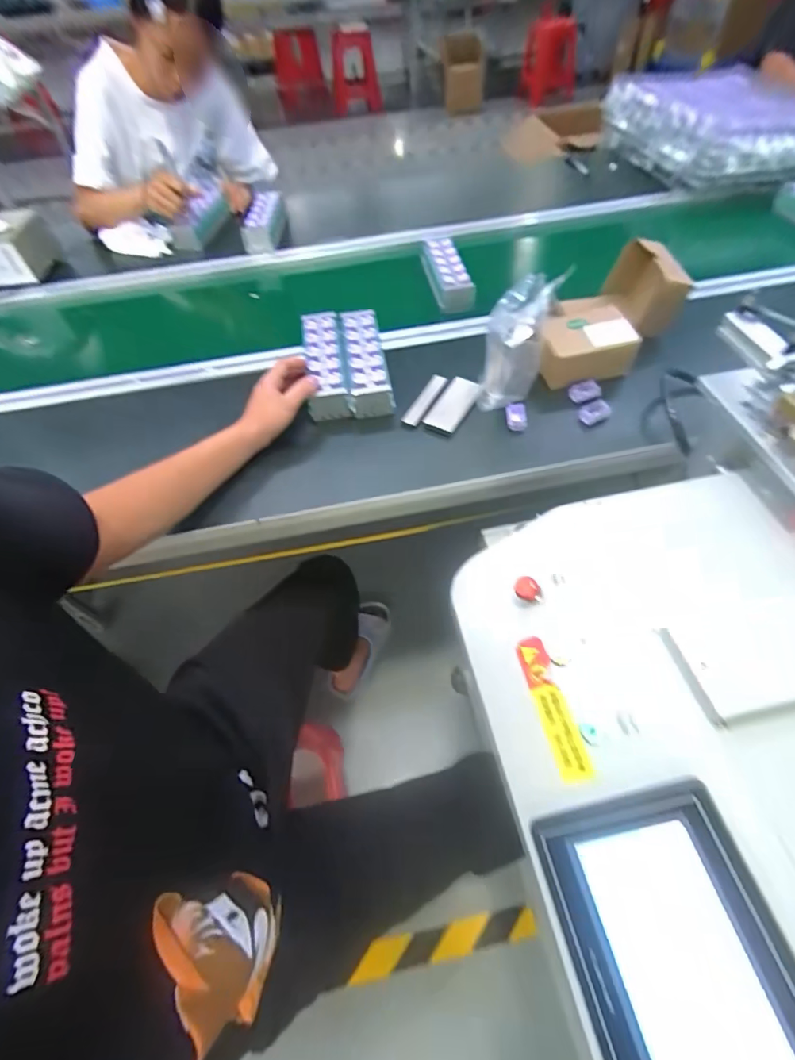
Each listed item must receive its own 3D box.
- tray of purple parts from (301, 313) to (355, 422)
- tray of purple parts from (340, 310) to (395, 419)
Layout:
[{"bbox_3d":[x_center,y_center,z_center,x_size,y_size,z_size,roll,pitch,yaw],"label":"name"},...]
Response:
[{"bbox_3d":[-0.104,-0.243,0.664,0.056,0.045,0.176,-10,65,-3],"label":"tray of purple parts"},{"bbox_3d":[-0.047,-0.247,0.679,0.062,0.061,0.184,-8,54,-1],"label":"tray of purple parts"}]

